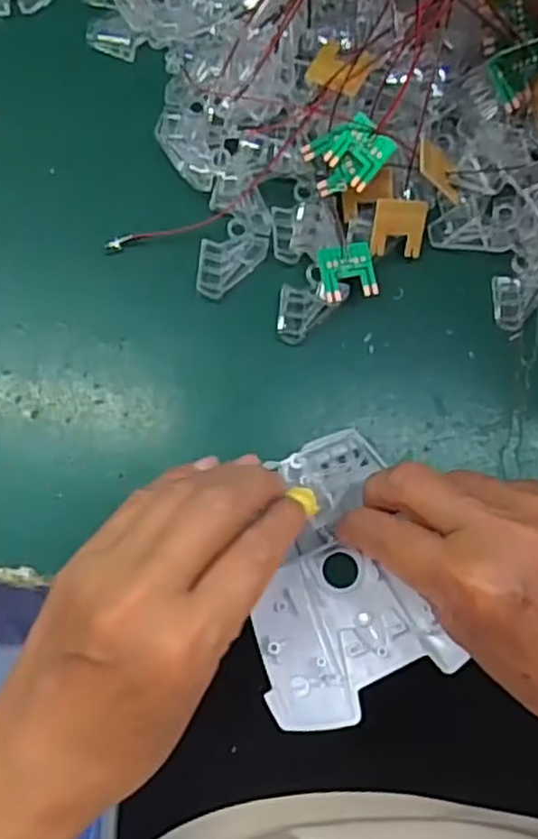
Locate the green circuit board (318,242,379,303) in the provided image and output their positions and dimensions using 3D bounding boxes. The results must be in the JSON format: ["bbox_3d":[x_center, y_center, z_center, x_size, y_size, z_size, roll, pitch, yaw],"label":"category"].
[{"bbox_3d":[0.036,-0.068,0.328,0.024,0.004,0.025,-11,86,-5],"label":"green circuit board"}]

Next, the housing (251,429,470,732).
[{"bbox_3d":[0.026,0.067,0.305,0.077,0.021,0.111,-19,86,-7],"label":"housing"}]

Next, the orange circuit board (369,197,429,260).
[{"bbox_3d":[0.061,-0.090,0.334,0.024,0.004,0.027,-1,116,-7],"label":"orange circuit board"}]

